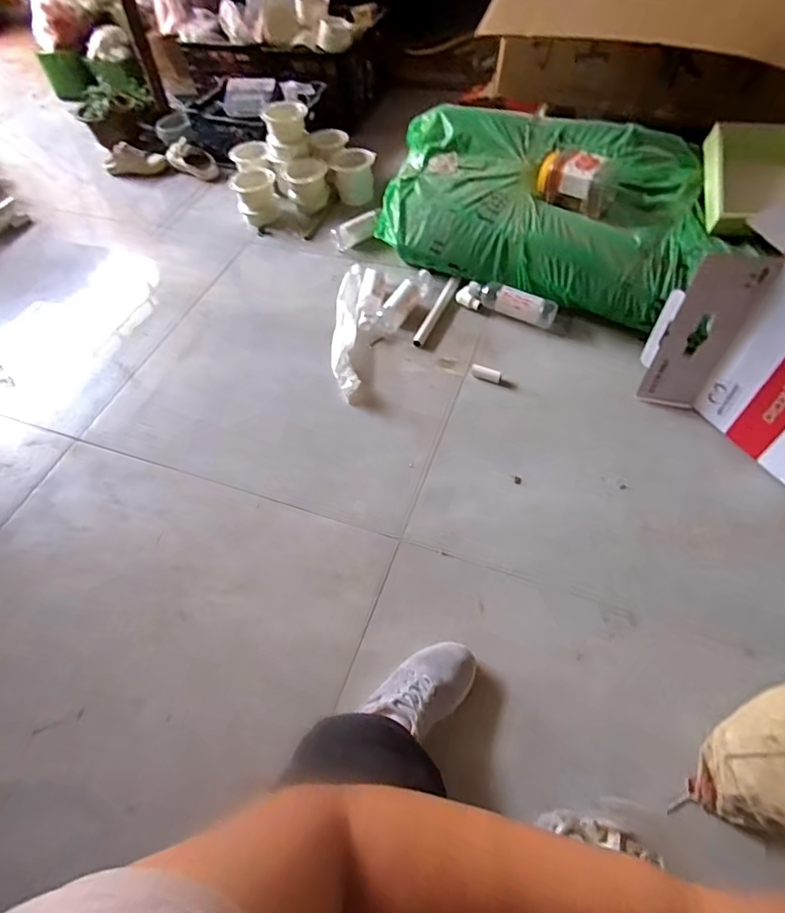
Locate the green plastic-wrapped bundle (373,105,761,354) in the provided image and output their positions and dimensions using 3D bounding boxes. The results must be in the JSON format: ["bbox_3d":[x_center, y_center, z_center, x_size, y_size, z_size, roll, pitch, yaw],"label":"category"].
[{"bbox_3d":[0.370,-0.639,1.257,0.865,0.239,0.379,27,63,20],"label":"green plastic-wrapped bundle"}]

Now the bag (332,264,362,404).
[{"bbox_3d":[-0.115,-0.325,1.258,0.076,0.043,0.473,-3,55,2],"label":"bag"}]

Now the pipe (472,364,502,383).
[{"bbox_3d":[0.221,-0.197,1.166,0.073,0.022,0.021,23,60,19],"label":"pipe"}]

